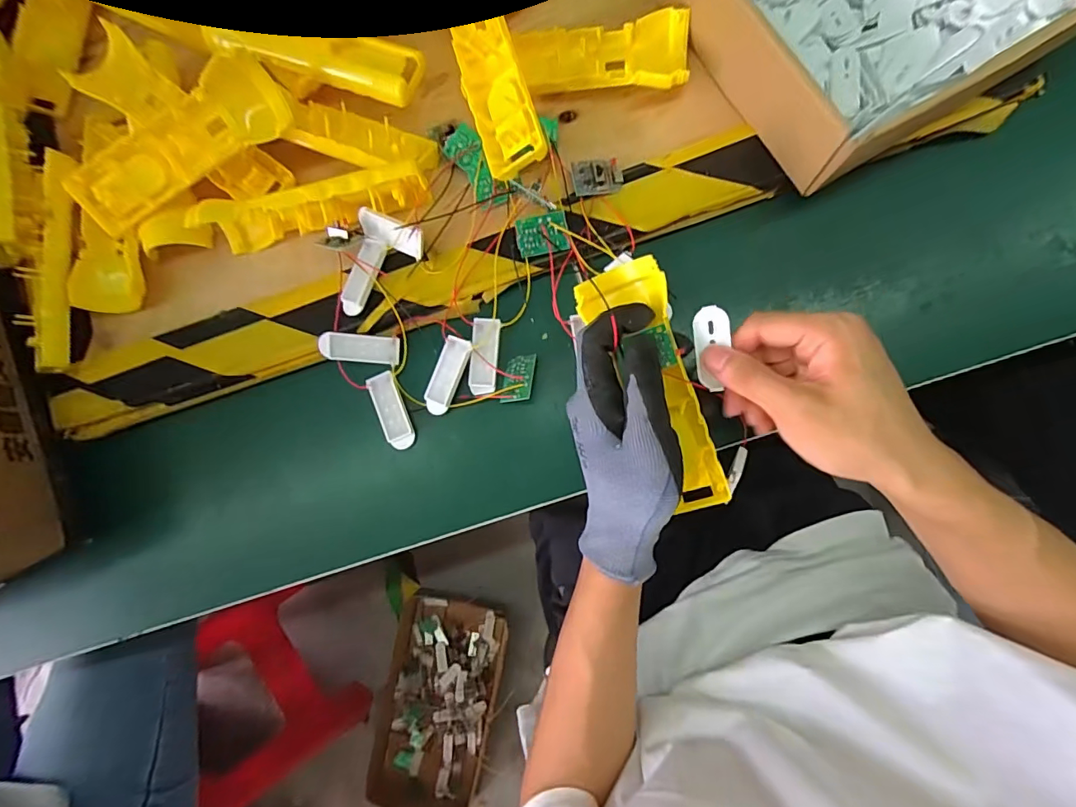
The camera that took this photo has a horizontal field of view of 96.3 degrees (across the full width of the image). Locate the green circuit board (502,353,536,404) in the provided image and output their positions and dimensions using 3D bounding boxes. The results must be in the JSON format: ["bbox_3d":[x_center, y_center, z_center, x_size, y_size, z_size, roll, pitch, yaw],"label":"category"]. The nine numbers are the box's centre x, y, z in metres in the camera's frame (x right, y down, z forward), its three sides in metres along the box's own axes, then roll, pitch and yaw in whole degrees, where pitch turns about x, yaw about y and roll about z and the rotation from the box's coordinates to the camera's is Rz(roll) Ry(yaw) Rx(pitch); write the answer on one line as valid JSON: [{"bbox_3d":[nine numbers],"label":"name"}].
[{"bbox_3d":[-0.014,-0.018,0.346,0.024,0.005,0.034,-5,67,27],"label":"green circuit board"}]

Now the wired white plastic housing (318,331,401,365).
[{"bbox_3d":[-0.131,-0.041,0.356,0.056,0.006,0.020,4,84,-10],"label":"wired white plastic housing"}]

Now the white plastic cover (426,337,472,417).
[{"bbox_3d":[-0.067,-0.021,0.354,0.020,0.005,0.058,19,86,7],"label":"white plastic cover"}]

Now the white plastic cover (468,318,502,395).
[{"bbox_3d":[-0.040,-0.035,0.356,0.020,0.005,0.055,3,84,6],"label":"white plastic cover"}]

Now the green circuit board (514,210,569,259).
[{"bbox_3d":[0.004,-0.118,0.337,0.035,0.005,0.026,-9,109,7],"label":"green circuit board"}]

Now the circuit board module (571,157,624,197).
[{"bbox_3d":[0.042,-0.161,0.339,0.035,0.010,0.023,-10,83,5],"label":"circuit board module"}]

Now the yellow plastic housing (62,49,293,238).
[{"bbox_3d":[-0.246,-0.172,0.329,0.159,0.038,0.043,-30,82,2],"label":"yellow plastic housing"}]

